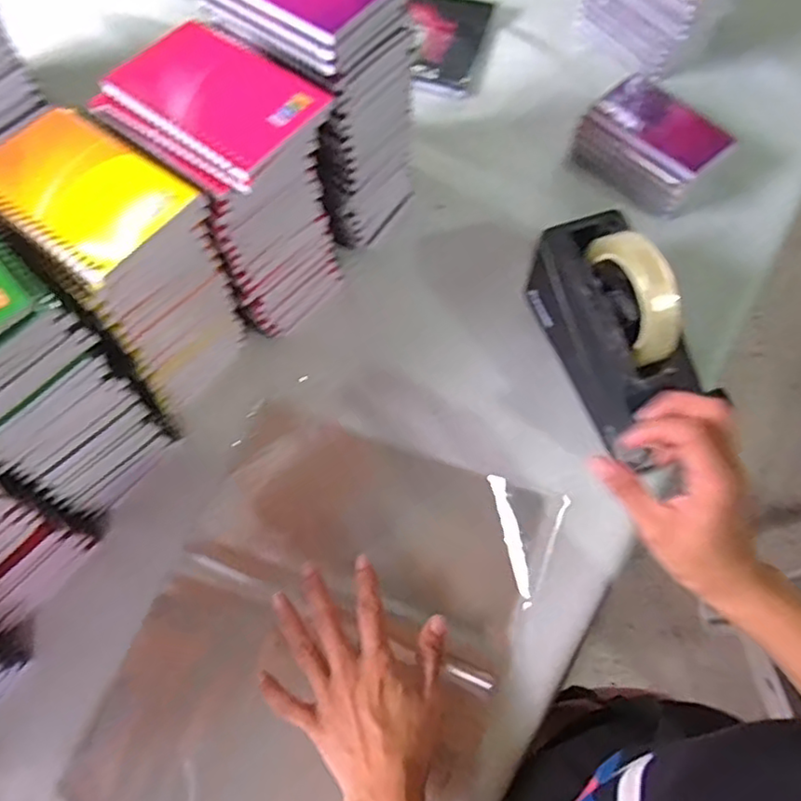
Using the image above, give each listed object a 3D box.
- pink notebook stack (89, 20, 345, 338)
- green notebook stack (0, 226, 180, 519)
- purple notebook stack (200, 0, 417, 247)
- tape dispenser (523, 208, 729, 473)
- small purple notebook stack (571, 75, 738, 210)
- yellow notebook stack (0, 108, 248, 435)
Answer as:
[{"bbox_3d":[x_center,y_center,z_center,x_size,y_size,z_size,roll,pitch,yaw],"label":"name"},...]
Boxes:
[{"bbox_3d":[-0.125,-0.154,0.504,0.132,0.213,0.101,40,71,16],"label":"pink notebook stack"},{"bbox_3d":[-0.268,-0.026,0.450,0.160,0.202,0.100,41,71,16],"label":"green notebook stack"},{"bbox_3d":[-0.067,-0.252,0.539,0.134,0.217,0.101,38,70,15],"label":"purple notebook stack"},{"bbox_3d":[0.176,-0.058,0.500,0.069,0.117,0.193,-19,67,-9],"label":"tape dispenser"},{"bbox_3d":[0.252,-0.260,0.643,0.094,0.058,0.124,-42,72,-17],"label":"small purple notebook stack"},{"bbox_3d":[-0.198,-0.091,0.476,0.127,0.195,0.095,42,71,16],"label":"yellow notebook stack"}]

